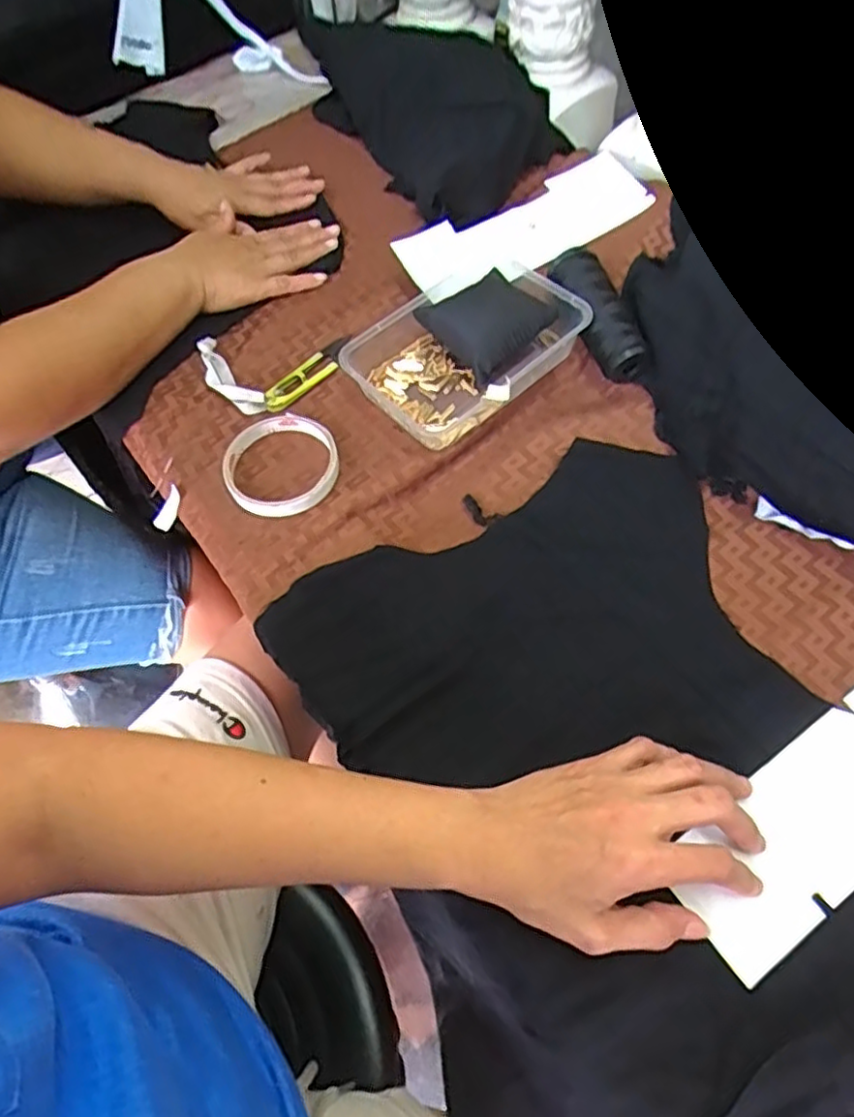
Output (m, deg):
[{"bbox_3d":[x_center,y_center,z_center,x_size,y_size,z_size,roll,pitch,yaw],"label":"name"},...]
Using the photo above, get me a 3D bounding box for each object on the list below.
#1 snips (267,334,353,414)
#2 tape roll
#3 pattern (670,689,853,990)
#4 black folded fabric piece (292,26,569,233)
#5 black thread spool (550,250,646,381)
[{"bbox_3d":[-0.095,-0.151,0.524,0.021,0.012,0.094,30,67,19],"label":"snips"},{"bbox_3d":[-0.107,-0.069,0.478,0.084,0.014,0.084,-2,60,3],"label":"tape roll"},{"bbox_3d":[0.240,0.135,0.371,0.229,0.006,0.071,-33,64,-12],"label":"pattern"},{"bbox_3d":[0.006,-0.467,0.666,0.180,0.061,0.343,-28,62,-12],"label":"black folded fabric piece"},{"bbox_3d":[0.135,-0.192,0.506,0.039,0.034,0.108,-15,60,-5],"label":"black thread spool"}]

